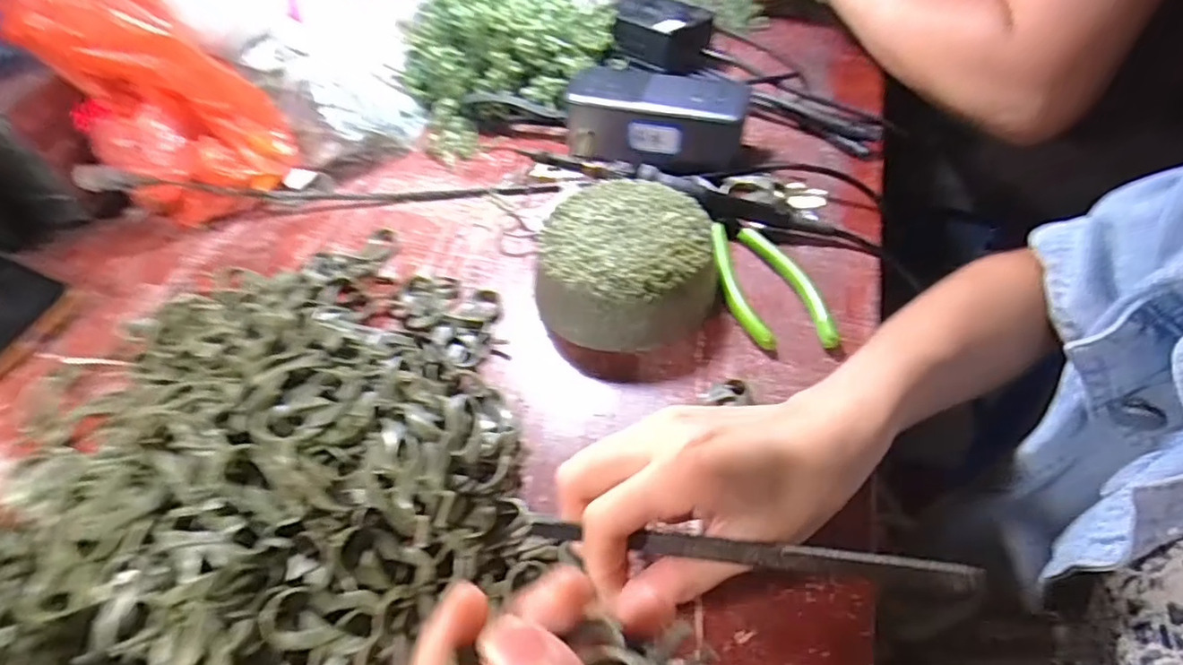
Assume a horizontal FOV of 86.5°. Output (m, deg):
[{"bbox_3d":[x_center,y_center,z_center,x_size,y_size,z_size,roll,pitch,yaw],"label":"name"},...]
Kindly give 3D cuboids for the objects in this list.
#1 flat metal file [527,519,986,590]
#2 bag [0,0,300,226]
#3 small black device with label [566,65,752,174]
[{"bbox_3d":[0.049,0.079,0.230,0.159,0.007,0.007,-1,47,23],"label":"flat metal file"},{"bbox_3d":[-0.313,-0.170,0.390,0.101,0.234,0.075,-24,47,18],"label":"bag"},{"bbox_3d":[0.046,-0.159,0.468,0.129,0.051,0.064,8,50,9],"label":"small black device with label"}]

